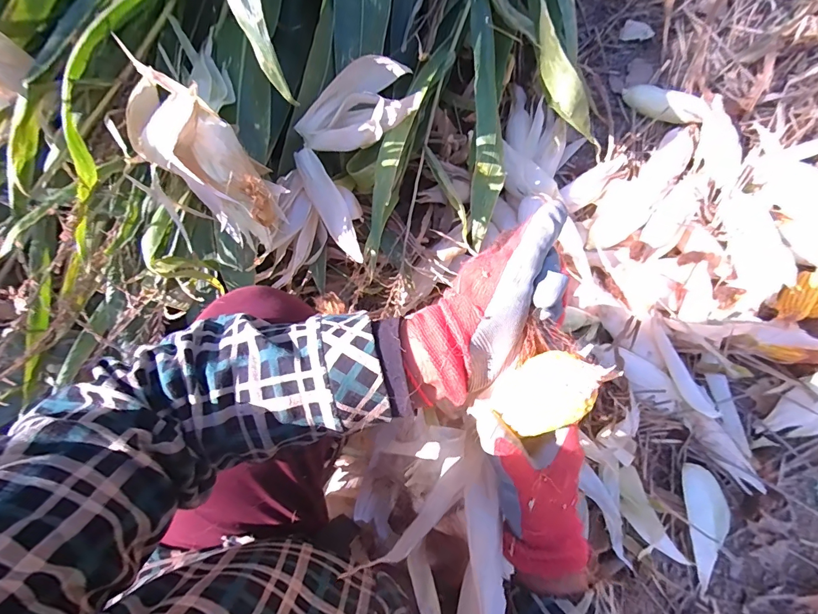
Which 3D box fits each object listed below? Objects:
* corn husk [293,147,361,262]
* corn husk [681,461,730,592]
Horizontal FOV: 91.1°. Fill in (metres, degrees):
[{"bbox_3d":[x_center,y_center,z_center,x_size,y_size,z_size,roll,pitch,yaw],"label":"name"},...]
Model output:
[{"bbox_3d":[-0.112,-0.144,0.567,0.037,0.026,0.184,-29,82,-5],"label":"corn husk"},{"bbox_3d":[0.479,0.358,0.651,0.060,0.034,0.194,0,81,0],"label":"corn husk"}]

